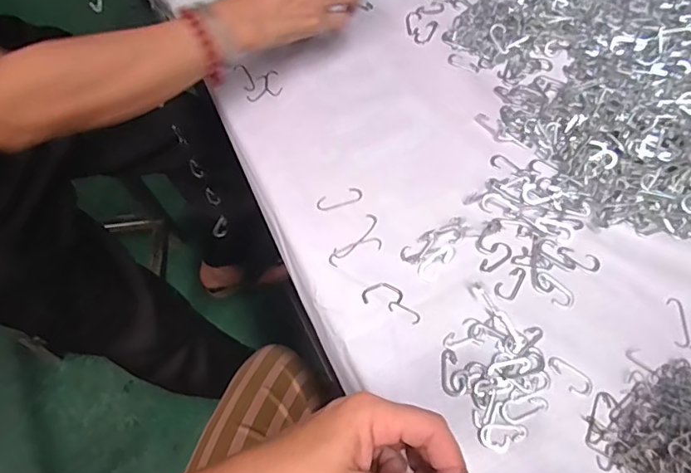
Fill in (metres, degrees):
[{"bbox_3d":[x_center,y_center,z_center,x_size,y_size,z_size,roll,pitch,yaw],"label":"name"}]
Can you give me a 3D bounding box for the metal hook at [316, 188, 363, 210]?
[{"bbox_3d":[-0.006,-0.036,0.484,0.044,0.004,0.016,-19,63,-8],"label":"metal hook"}]

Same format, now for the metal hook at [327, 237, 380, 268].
[{"bbox_3d":[0.009,0.013,0.459,0.050,0.004,0.015,-20,64,-8],"label":"metal hook"}]

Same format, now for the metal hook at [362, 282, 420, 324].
[{"bbox_3d":[0.041,0.055,0.434,0.053,0.005,0.022,22,65,13],"label":"metal hook"}]

